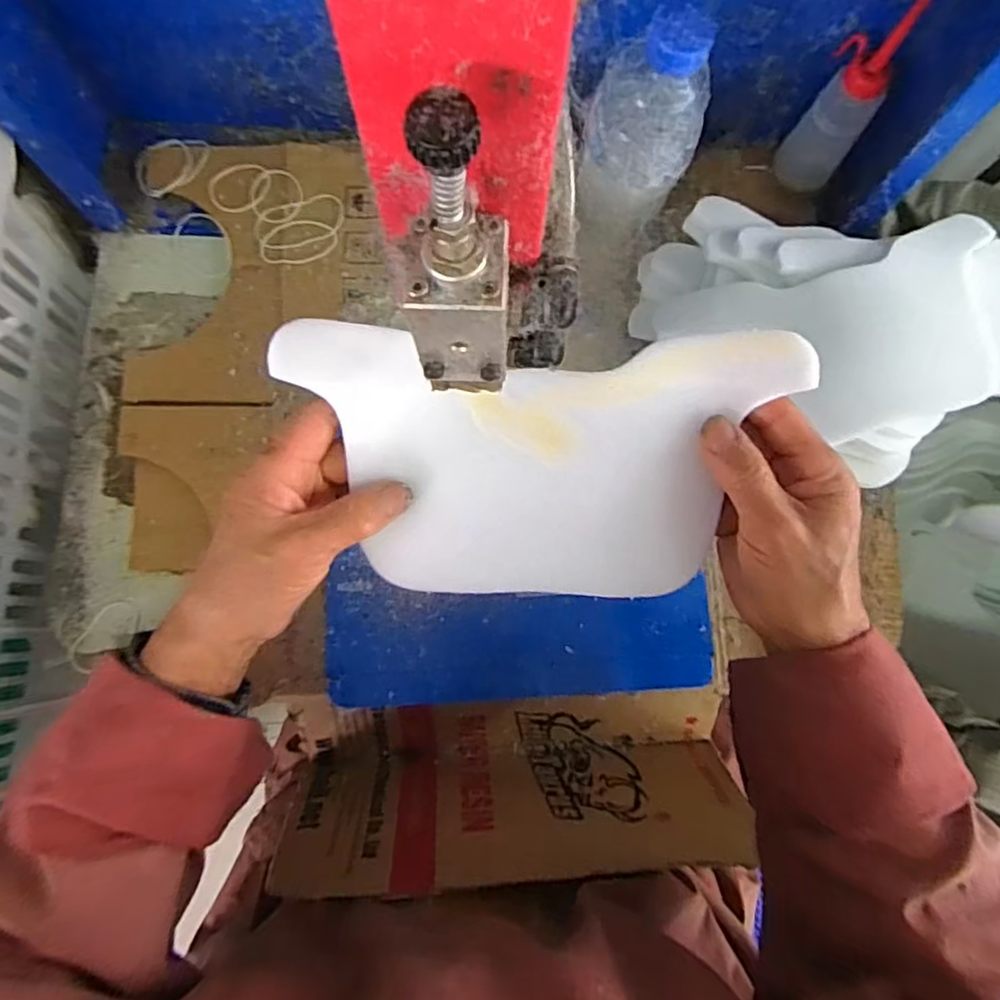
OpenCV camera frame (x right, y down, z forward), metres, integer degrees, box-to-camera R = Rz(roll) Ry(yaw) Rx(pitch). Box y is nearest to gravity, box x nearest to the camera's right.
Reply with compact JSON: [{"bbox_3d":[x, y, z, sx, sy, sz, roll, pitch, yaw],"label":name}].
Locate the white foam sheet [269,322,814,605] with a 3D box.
[{"bbox_3d":[0.020,-0.014,0.325,0.240,0.018,0.137,2,105,0],"label":"white foam sheet"}]

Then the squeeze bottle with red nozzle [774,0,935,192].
[{"bbox_3d":[0.281,-0.323,0.501,0.054,0.174,0.057,31,81,3],"label":"squeeze bottle with red nozzle"}]

